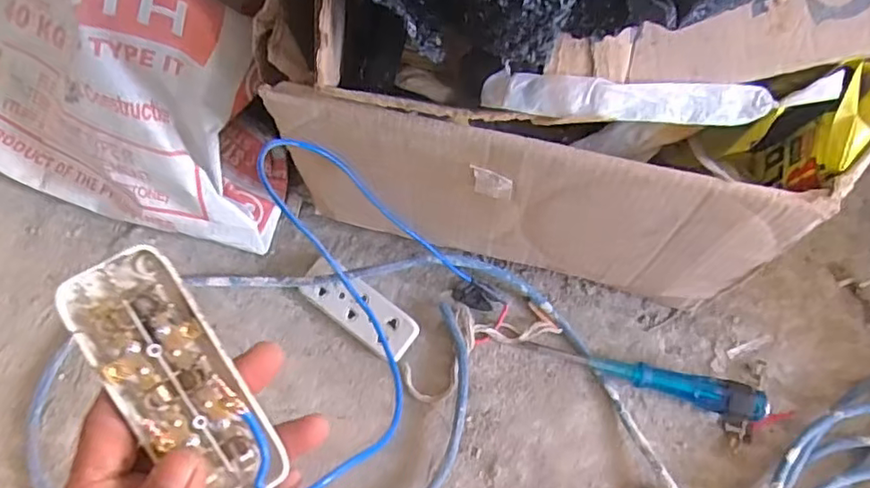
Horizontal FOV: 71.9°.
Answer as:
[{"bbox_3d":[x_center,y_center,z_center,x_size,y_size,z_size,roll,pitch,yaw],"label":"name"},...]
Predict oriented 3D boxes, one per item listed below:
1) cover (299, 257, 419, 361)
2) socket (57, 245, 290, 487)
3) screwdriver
[{"bbox_3d":[-0.069,0.057,0.525,0.114,0.025,0.041,33,72,11],"label":"cover"},{"bbox_3d":[-0.102,0.055,0.239,0.043,0.015,0.111,-35,96,-13],"label":"socket"},{"bbox_3d":[0.174,0.114,0.505,0.196,0.025,0.026,13,69,11],"label":"screwdriver"}]

